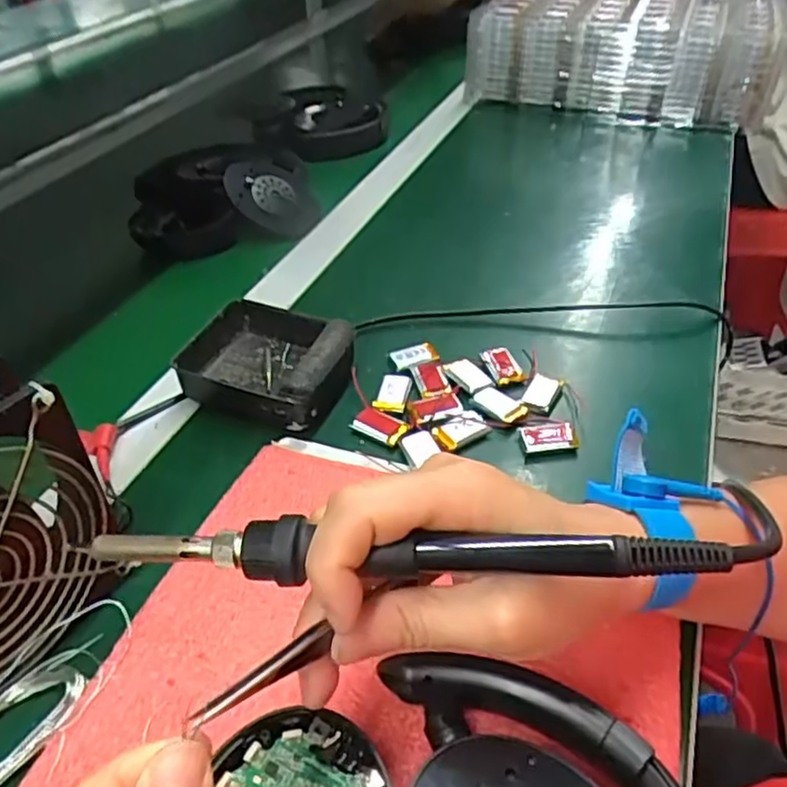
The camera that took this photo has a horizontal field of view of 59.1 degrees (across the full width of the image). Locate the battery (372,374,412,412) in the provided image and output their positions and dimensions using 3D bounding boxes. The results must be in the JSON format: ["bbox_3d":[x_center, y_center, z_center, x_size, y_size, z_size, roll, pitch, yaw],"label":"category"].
[{"bbox_3d":[0.000,-0.002,0.435,0.019,0.006,0.030,10,41,13],"label":"battery"}]

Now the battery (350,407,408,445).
[{"bbox_3d":[-0.009,0.019,0.413,0.032,0.005,0.018,27,47,29],"label":"battery"}]

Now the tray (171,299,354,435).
[{"bbox_3d":[-0.081,-0.021,0.440,0.097,0.033,0.087,14,42,17],"label":"tray"}]

